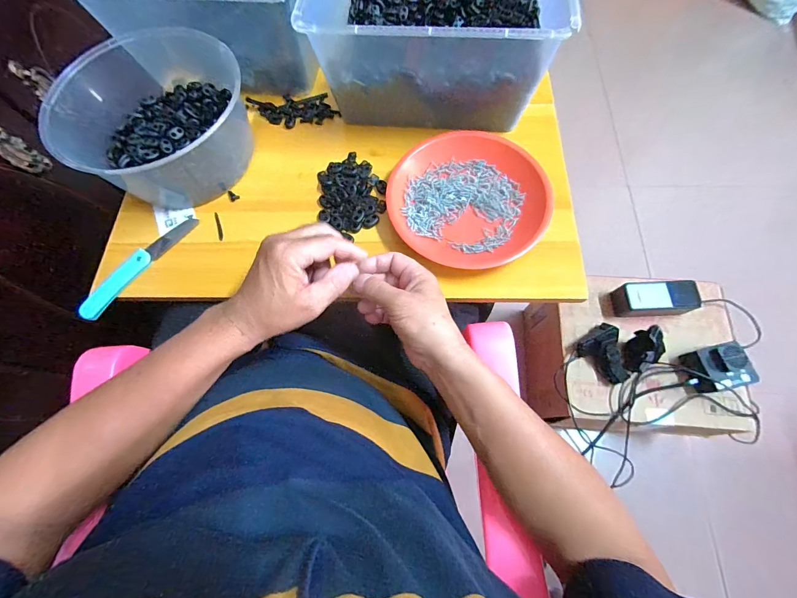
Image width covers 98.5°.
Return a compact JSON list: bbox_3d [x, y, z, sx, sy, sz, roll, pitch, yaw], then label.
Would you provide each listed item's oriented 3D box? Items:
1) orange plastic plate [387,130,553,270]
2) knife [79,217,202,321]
[{"bbox_3d":[0.086,-0.135,0.437,0.189,0.026,0.194,3,70,4],"label":"orange plastic plate"},{"bbox_3d":[-0.320,-0.043,0.426,0.024,0.014,0.165,35,75,14],"label":"knife"}]

